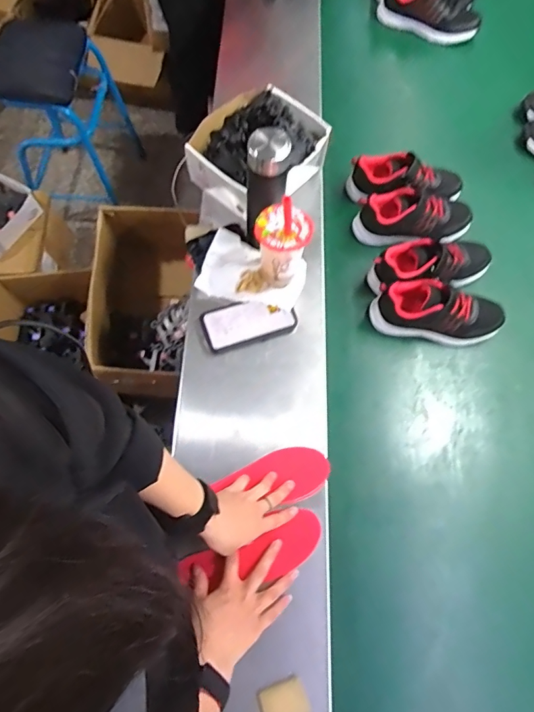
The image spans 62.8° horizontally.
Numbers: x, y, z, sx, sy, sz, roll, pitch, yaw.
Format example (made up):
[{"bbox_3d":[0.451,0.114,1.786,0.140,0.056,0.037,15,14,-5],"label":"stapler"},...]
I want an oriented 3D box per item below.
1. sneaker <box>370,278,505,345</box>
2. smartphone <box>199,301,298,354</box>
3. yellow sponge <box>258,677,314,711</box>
[{"bbox_3d":[0.310,-0.075,0.772,0.238,0.091,0.088,14,68,3],"label":"sneaker"},{"bbox_3d":[-0.030,-0.059,0.762,0.158,0.008,0.078,-15,69,-9],"label":"smartphone"},{"bbox_3d":[0.025,0.450,0.559,0.061,0.012,0.050,-17,69,-10],"label":"yellow sponge"}]

